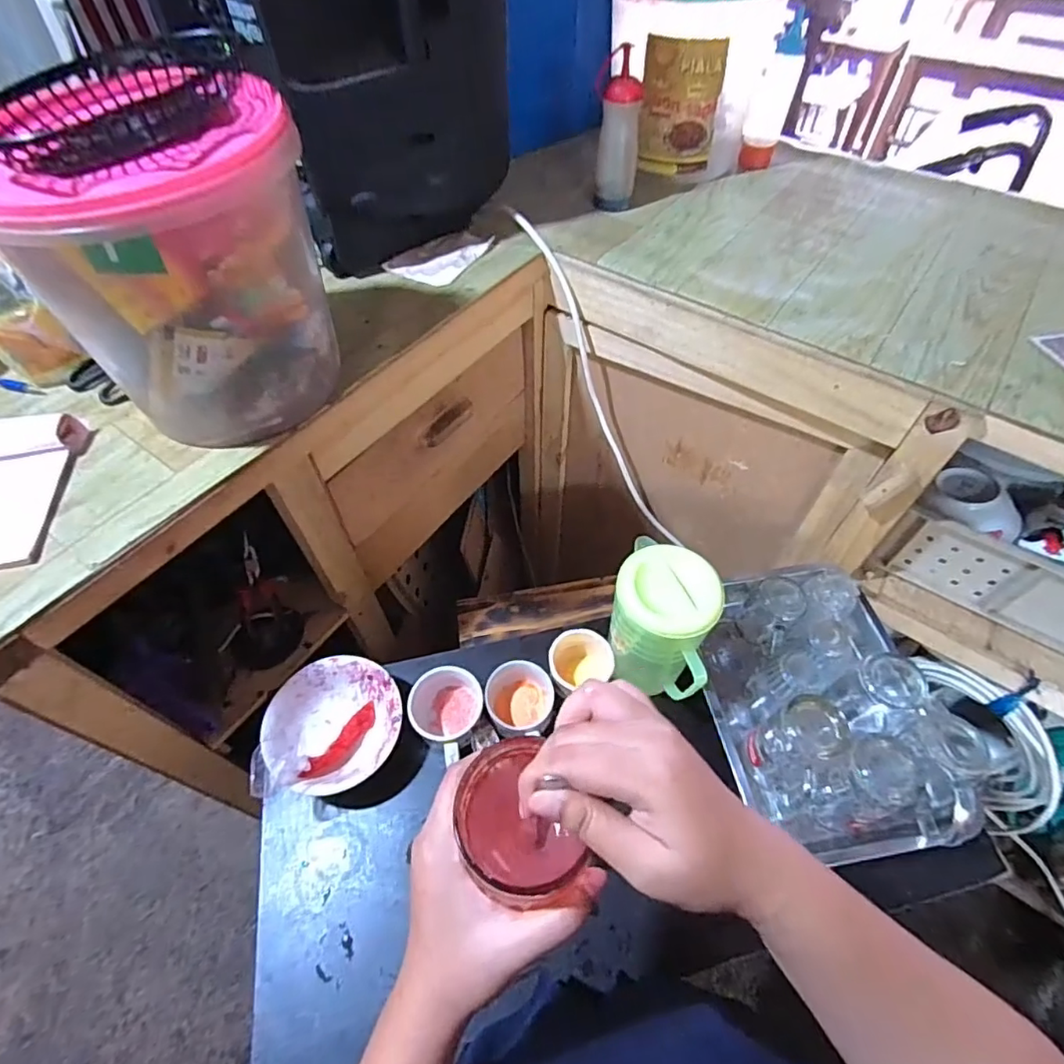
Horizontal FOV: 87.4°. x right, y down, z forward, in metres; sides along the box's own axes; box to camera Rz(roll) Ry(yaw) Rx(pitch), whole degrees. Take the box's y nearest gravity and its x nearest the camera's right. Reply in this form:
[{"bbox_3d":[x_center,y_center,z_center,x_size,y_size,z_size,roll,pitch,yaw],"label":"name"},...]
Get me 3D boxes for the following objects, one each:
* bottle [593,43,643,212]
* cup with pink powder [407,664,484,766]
[{"bbox_3d":[0.123,-0.562,0.801,0.062,0.181,0.055,6,56,5],"label":"bottle"},{"bbox_3d":[-0.103,0.219,0.683,0.082,0.080,0.087,19,58,14],"label":"cup with pink powder"}]

